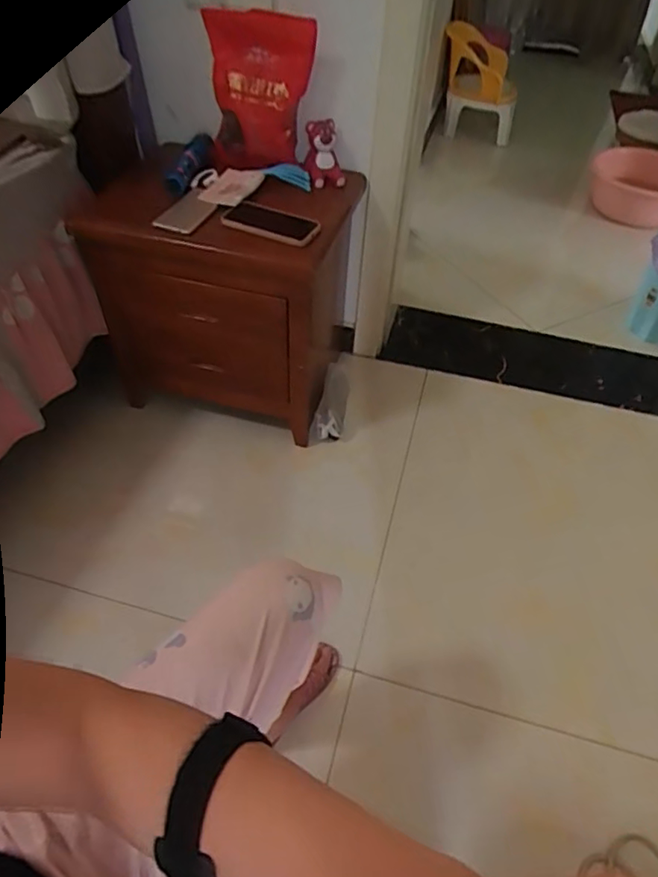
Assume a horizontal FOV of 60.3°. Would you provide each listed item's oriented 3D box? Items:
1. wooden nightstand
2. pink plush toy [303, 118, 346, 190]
[{"bbox_3d":[-0.209,-0.303,1.226,0.460,0.460,0.324,12,49,7],"label":"wooden nightstand"},{"bbox_3d":[-0.007,-0.562,1.115,0.082,0.094,0.088,2,48,-1],"label":"pink plush toy"}]

